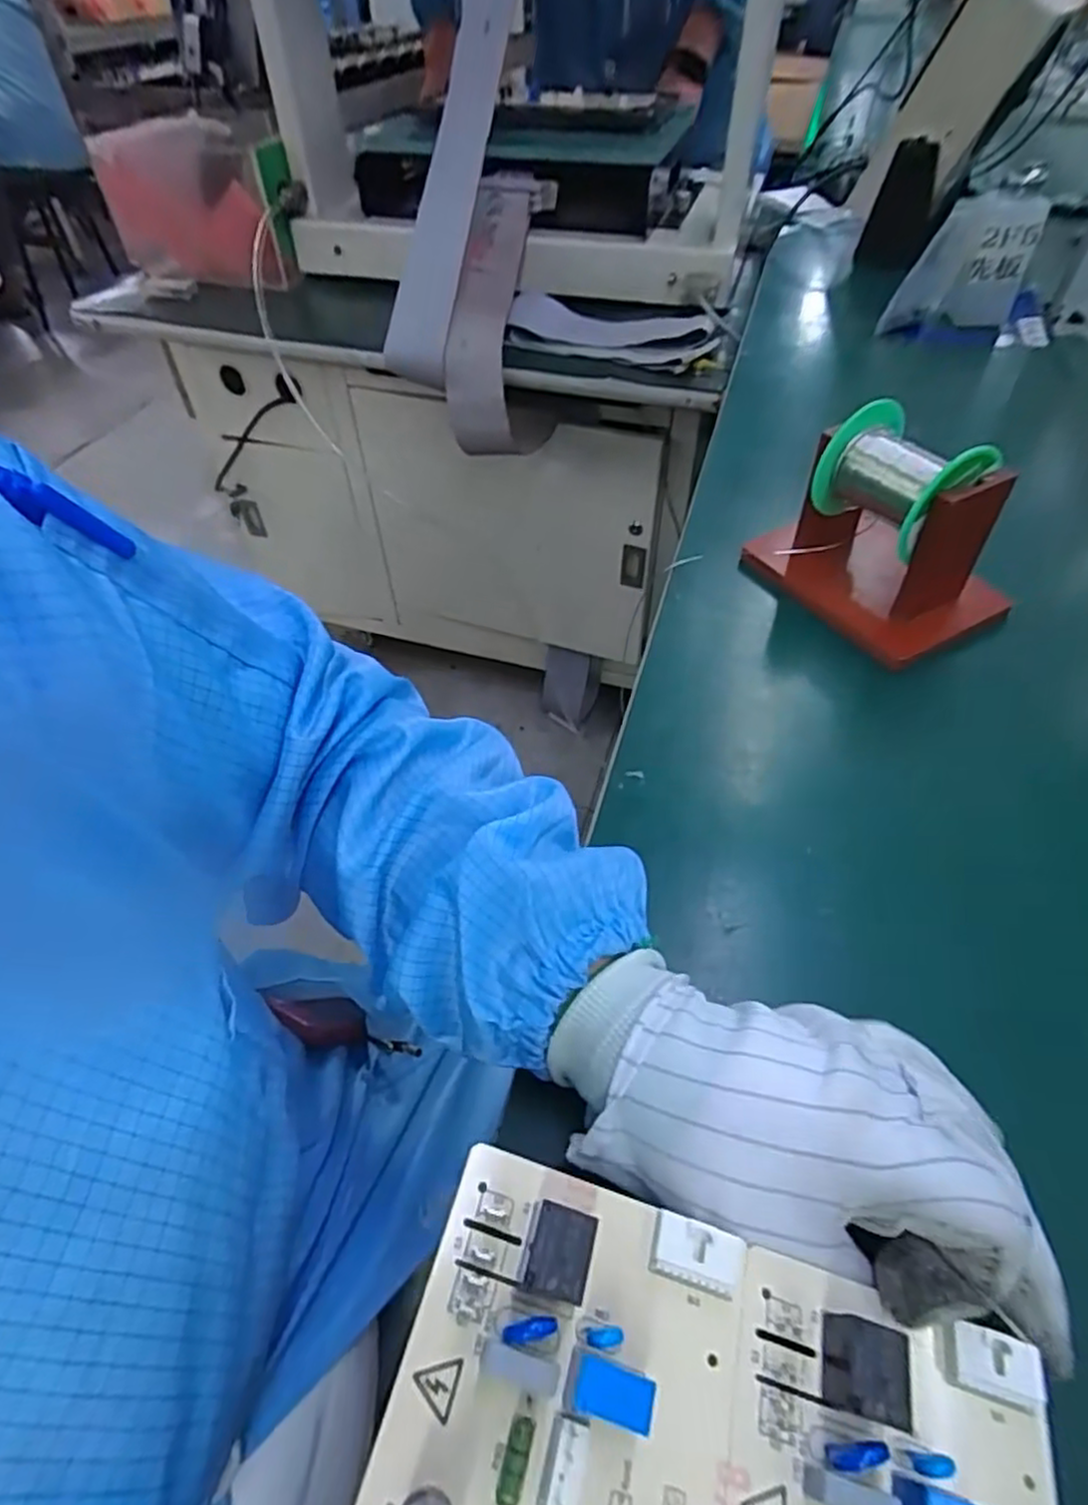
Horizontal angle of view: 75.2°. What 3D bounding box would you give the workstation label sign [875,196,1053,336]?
[{"bbox_3d":[0.418,-0.480,0.701,0.136,0.112,0.014,-8,60,-6],"label":"workstation label sign"}]

